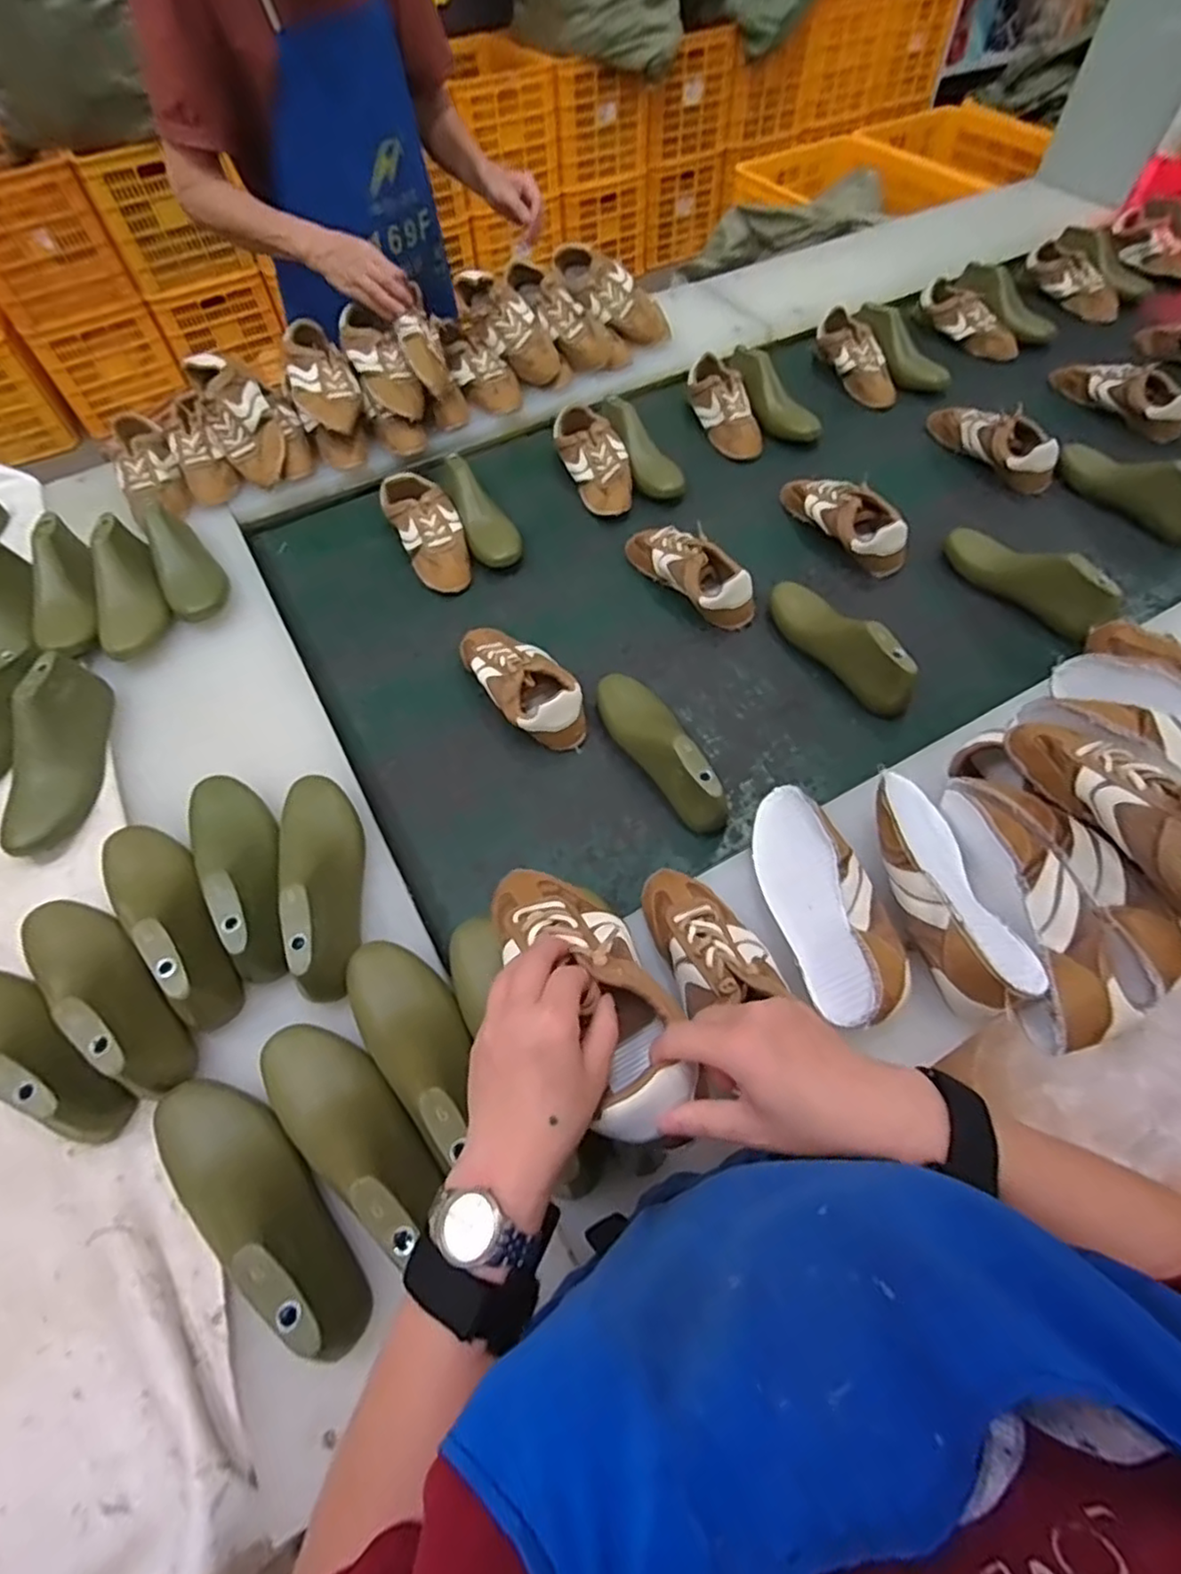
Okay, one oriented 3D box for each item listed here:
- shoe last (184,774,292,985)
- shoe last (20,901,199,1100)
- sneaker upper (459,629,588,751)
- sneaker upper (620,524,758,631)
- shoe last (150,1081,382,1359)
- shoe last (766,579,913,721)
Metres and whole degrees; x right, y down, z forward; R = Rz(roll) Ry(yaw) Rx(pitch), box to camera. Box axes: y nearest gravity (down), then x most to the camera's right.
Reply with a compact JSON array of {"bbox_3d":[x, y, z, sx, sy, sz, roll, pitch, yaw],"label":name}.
[{"bbox_3d":[-0.335,0.073,0.626,0.075,0.080,0.234,-26,61,-13],"label":"shoe last"},{"bbox_3d":[-0.428,0.166,0.572,0.231,0.086,0.073,30,64,19],"label":"shoe last"},{"bbox_3d":[-0.086,-0.134,0.815,0.088,0.065,0.208,-33,63,-16],"label":"sneaker upper"},{"bbox_3d":[0.134,-0.304,0.908,0.070,0.070,0.220,-32,63,-16],"label":"sneaker upper"},{"bbox_3d":[-0.245,0.298,0.485,0.233,0.076,0.074,28,64,18],"label":"shoe last"},{"bbox_3d":[0.307,-0.182,0.813,0.063,0.083,0.228,-26,61,-13],"label":"shoe last"}]

